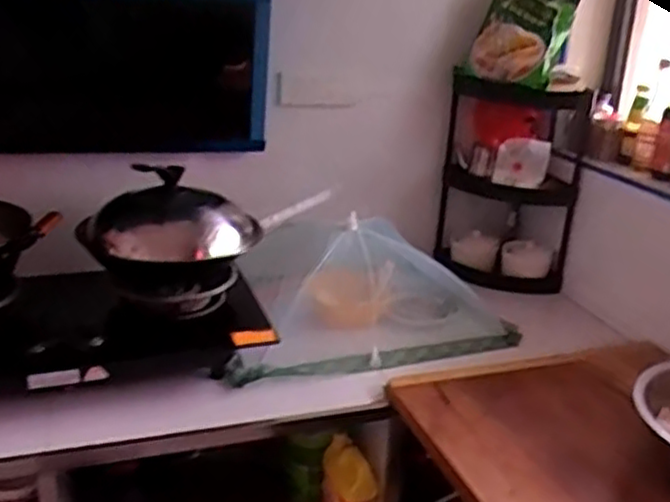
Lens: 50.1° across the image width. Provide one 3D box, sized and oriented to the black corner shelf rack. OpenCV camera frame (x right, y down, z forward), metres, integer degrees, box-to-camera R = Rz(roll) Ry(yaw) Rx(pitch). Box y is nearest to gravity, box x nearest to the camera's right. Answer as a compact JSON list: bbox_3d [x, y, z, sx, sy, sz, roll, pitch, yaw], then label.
[{"bbox_3d":[0.422,-0.161,1.772,0.334,0.484,0.170,10,21,16],"label":"black corner shelf rack"}]

